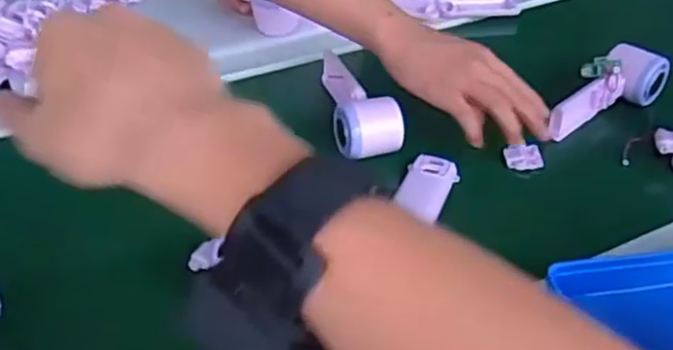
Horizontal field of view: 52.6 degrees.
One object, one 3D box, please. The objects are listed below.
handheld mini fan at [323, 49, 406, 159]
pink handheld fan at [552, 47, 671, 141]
[{"bbox_3d":[0.023,-0.087,0.708,0.065,0.039,0.175,-6,42,-9],"label":"handheld mini fan"},{"bbox_3d":[0.287,-0.090,0.723,0.154,0.054,0.055,-29,50,-30],"label":"pink handheld fan"}]

